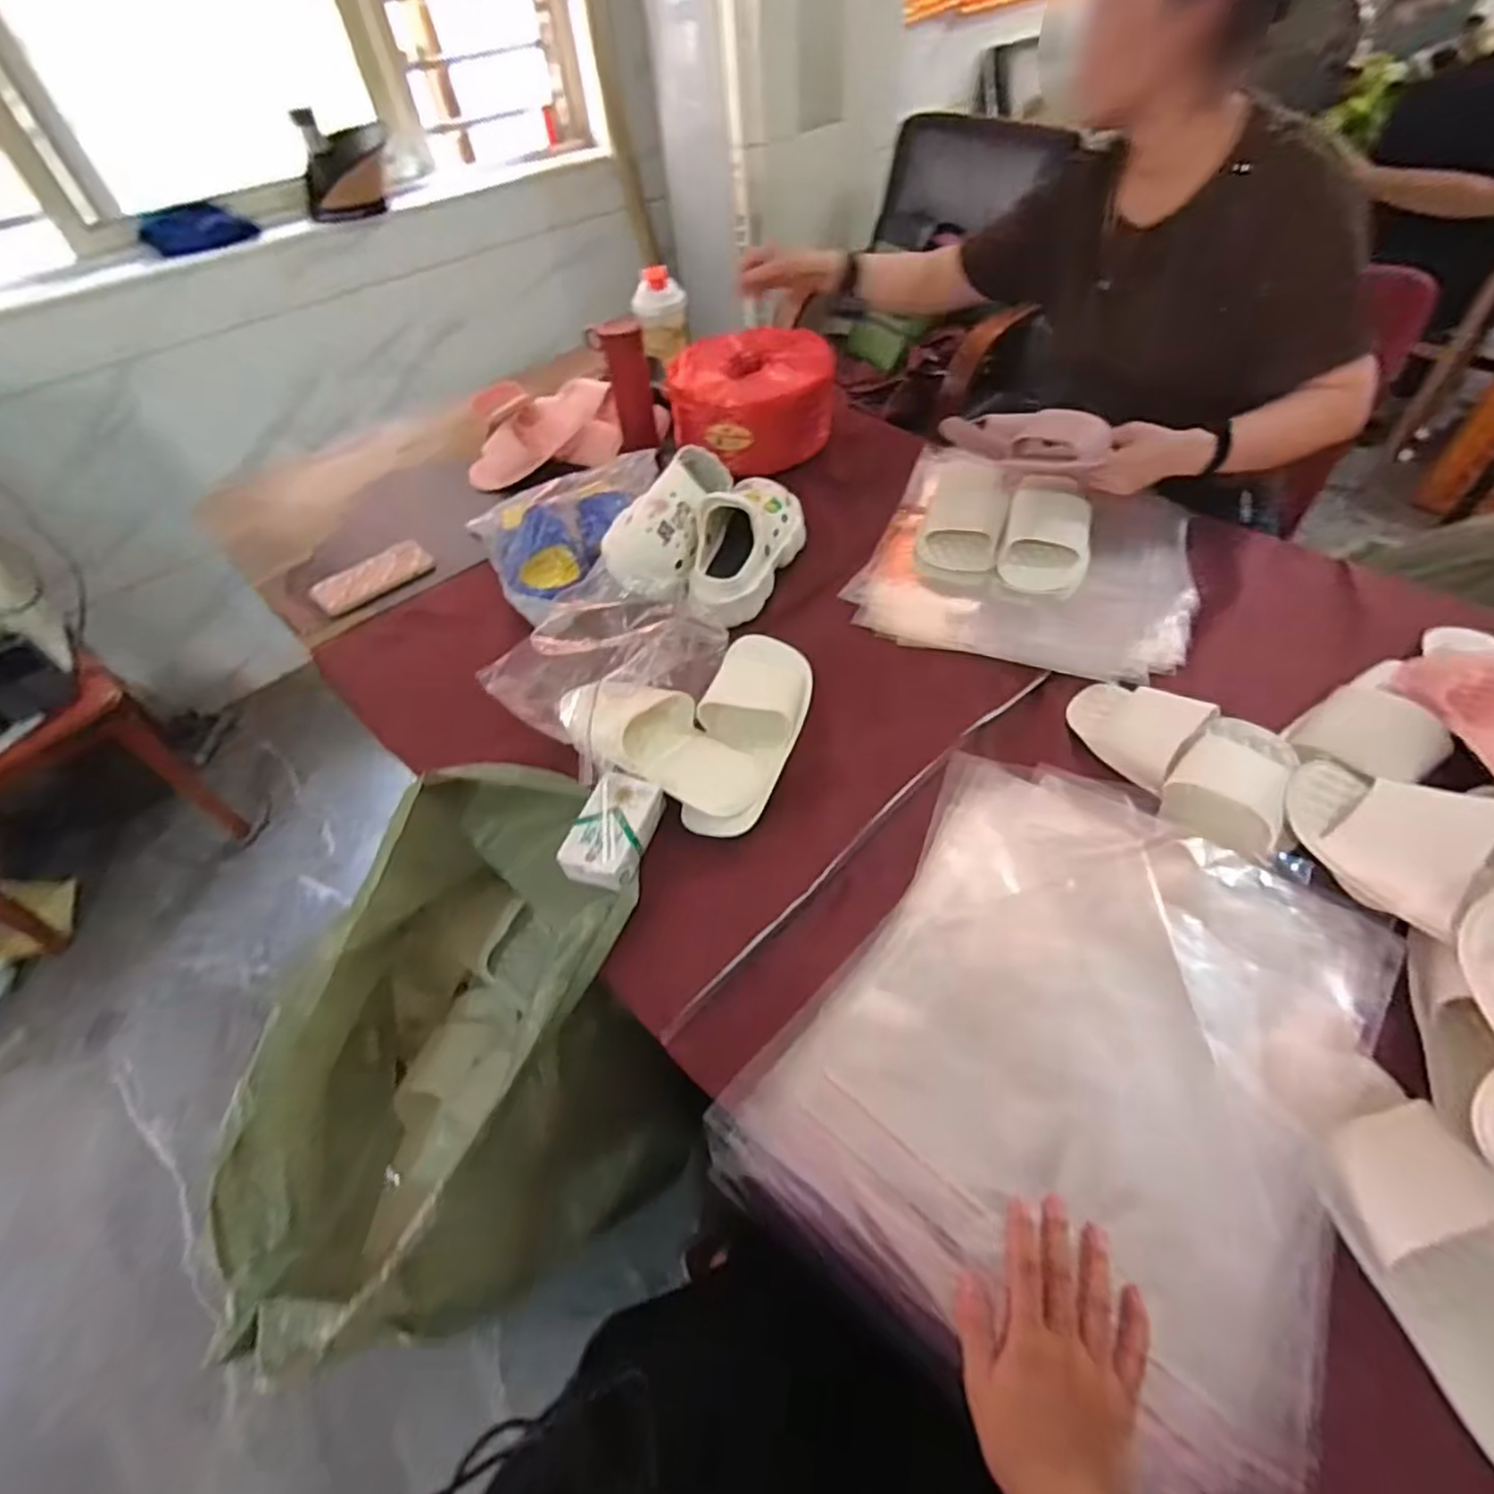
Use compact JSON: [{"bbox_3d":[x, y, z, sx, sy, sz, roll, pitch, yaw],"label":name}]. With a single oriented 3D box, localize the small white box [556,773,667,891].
[{"bbox_3d":[-0.129,0.083,0.662,0.070,0.040,0.110,9,52,12],"label":"small white box"}]

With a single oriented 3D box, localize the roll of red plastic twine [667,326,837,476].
[{"bbox_3d":[0.006,-0.573,1.131,0.244,0.134,0.245,-3,50,3],"label":"roll of red plastic twine"}]

